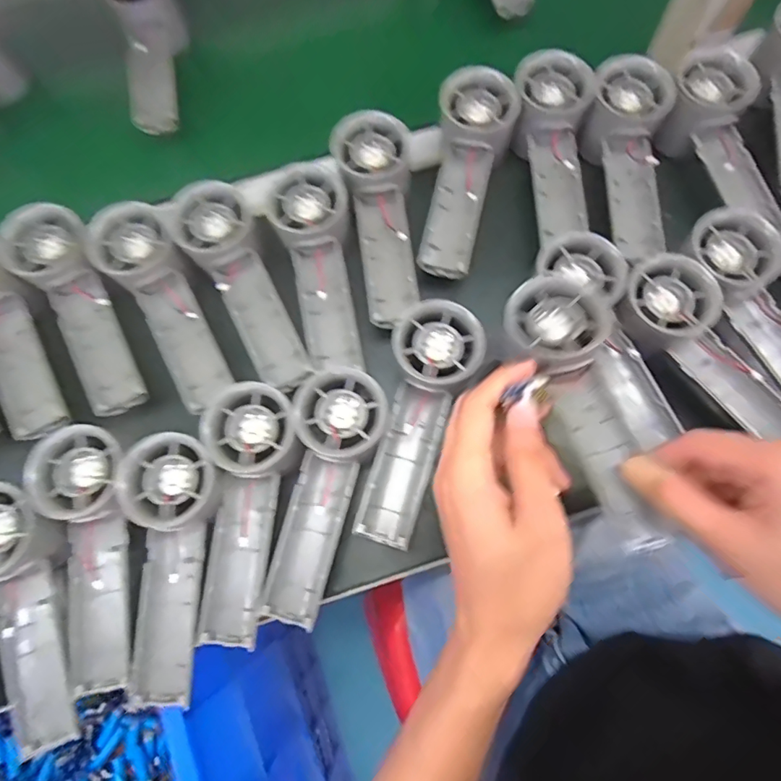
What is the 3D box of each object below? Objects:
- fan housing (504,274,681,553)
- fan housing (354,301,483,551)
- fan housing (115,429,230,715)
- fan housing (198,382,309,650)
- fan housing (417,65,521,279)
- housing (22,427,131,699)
[{"bbox_3d":[0.114,0.009,0.278,0.051,0.022,0.159,-17,78,-3],"label":"fan housing"},{"bbox_3d":[0.018,0.021,0.327,0.055,0.036,0.161,17,88,6],"label":"fan housing"},{"bbox_3d":[-0.137,0.108,0.303,0.055,0.030,0.156,0,86,2],"label":"fan housing"},{"bbox_3d":[-0.093,0.077,0.313,0.055,0.033,0.157,6,86,3],"label":"fan housing"},{"bbox_3d":[0.057,-0.166,0.381,0.058,0.034,0.161,13,88,5],"label":"fan housing"},{"bbox_3d":[-0.186,0.103,0.308,0.050,0.032,0.156,-11,87,-2],"label":"housing"}]

